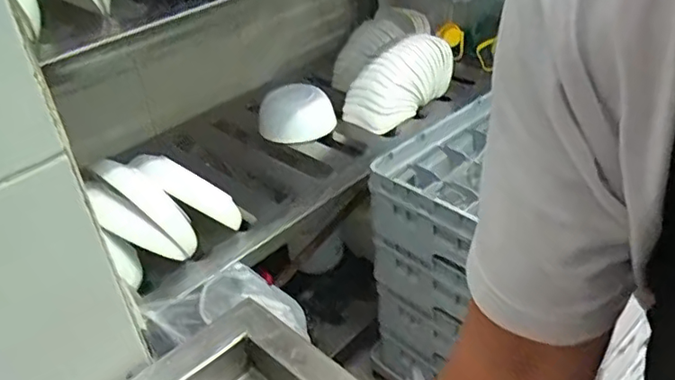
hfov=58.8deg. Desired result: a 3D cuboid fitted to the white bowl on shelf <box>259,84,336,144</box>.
[{"bbox_3d":[-0.089,-0.171,1.302,0.158,0.088,0.188,-8,34,-3],"label":"white bowl on shelf"}]

